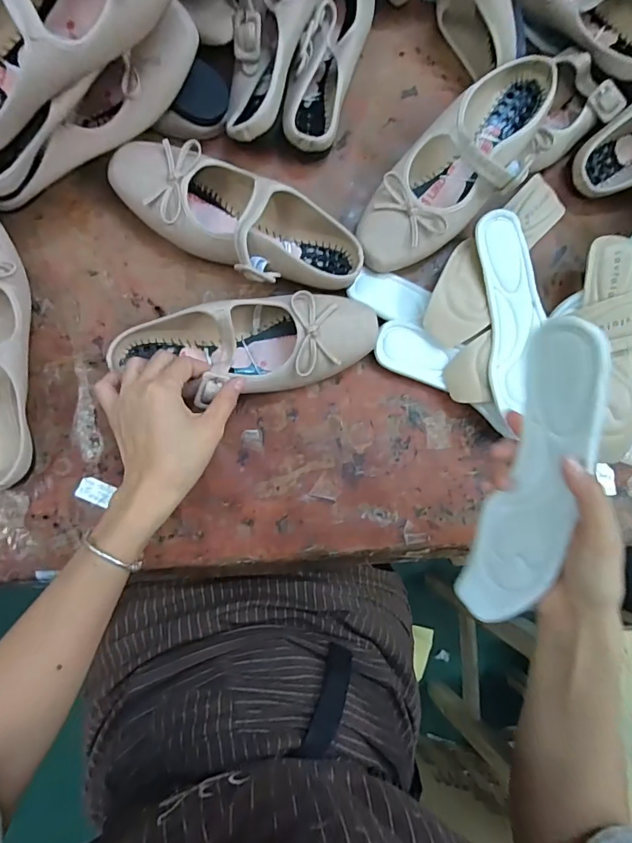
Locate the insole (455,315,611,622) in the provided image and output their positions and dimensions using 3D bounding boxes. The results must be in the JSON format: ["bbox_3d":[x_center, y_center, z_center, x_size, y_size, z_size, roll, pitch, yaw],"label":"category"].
[{"bbox_3d":[0.156,0.043,0.316,0.041,0.066,0.226,4,112,-8],"label":"insole"}]

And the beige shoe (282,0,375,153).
[{"bbox_3d":[0.013,-0.368,0.441,0.062,0.045,0.212,16,83,-7],"label":"beige shoe"}]

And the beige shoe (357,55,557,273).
[{"bbox_3d":[0.137,-0.248,0.433,0.232,0.072,0.093,-42,92,-9],"label":"beige shoe"}]

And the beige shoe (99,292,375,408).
[{"bbox_3d":[-0.062,-0.068,0.400,0.236,0.053,0.087,-3,86,-3],"label":"beige shoe"}]

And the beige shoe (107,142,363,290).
[{"bbox_3d":[-0.069,-0.190,0.408,0.232,0.052,0.093,27,82,-5],"label":"beige shoe"}]

